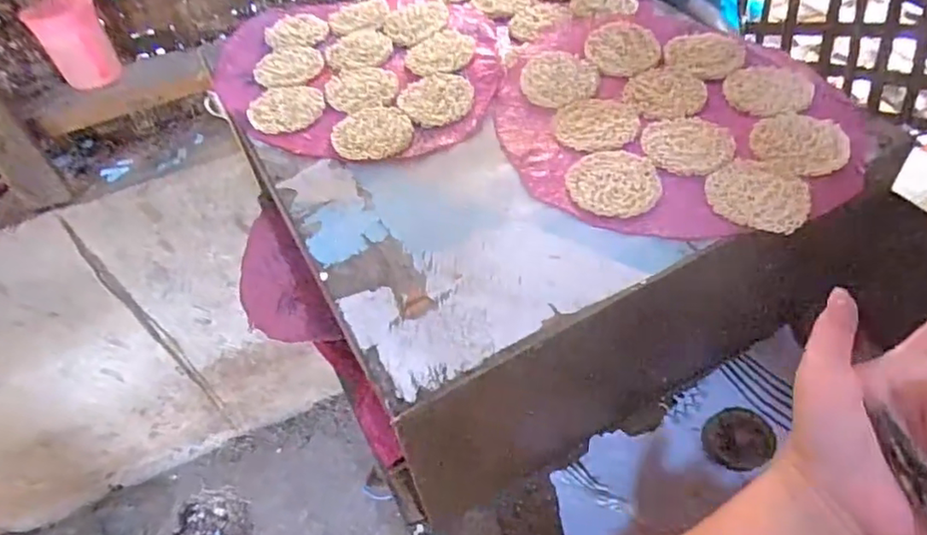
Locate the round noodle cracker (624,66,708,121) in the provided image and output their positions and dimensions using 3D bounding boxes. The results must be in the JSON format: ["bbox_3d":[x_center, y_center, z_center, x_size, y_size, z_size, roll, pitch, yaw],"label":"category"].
[{"bbox_3d":[0.204,-0.176,0.606,0.077,0.006,0.085,16,52,19],"label":"round noodle cracker"}]

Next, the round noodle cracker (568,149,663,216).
[{"bbox_3d":[0.132,-0.075,0.530,0.078,0.009,0.078,-3,49,3],"label":"round noodle cracker"}]

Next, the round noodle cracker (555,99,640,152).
[{"bbox_3d":[0.130,-0.141,0.586,0.077,0.013,0.071,1,49,7],"label":"round noodle cracker"}]

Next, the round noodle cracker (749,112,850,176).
[{"bbox_3d":[0.300,-0.112,0.535,0.077,0.005,0.086,21,54,23],"label":"round noodle cracker"}]

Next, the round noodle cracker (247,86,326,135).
[{"bbox_3d":[-0.189,-0.170,0.643,0.078,0.014,0.074,-3,49,3],"label":"round noodle cracker"}]

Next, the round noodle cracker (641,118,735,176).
[{"bbox_3d":[0.206,-0.116,0.552,0.079,0.004,0.080,-3,49,3],"label":"round noodle cracker"}]

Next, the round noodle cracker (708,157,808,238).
[{"bbox_3d":[0.245,-0.062,0.499,0.079,0.004,0.071,33,60,30],"label":"round noodle cracker"}]

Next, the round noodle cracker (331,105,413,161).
[{"bbox_3d":[-0.092,-0.136,0.605,0.078,0.010,0.074,-3,49,3],"label":"round noodle cracker"}]

